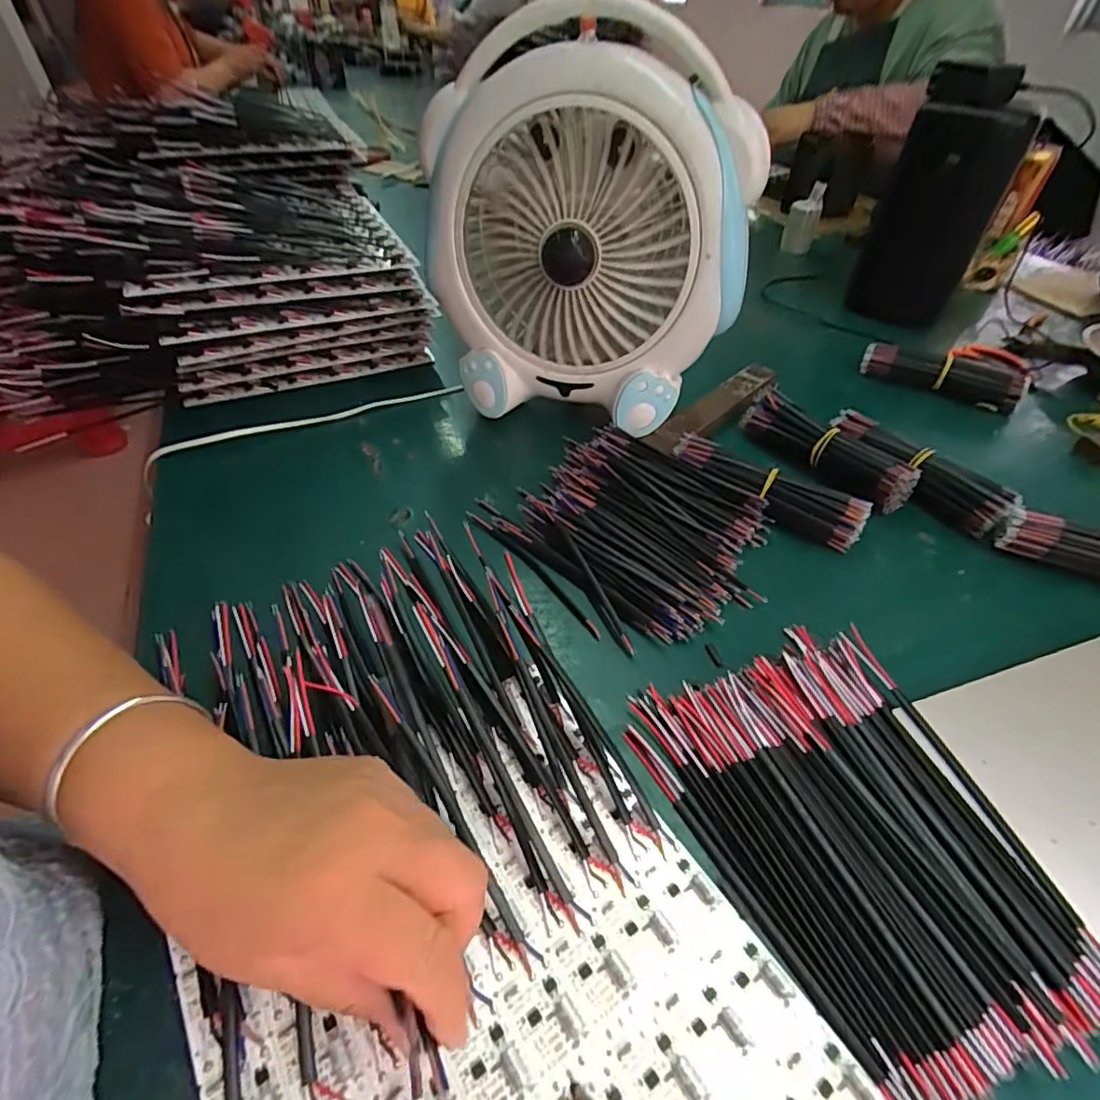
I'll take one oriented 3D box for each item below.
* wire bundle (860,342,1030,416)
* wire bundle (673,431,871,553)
[{"bbox_3d":[0.391,-0.178,0.560,0.141,0.031,0.045,21,49,19],"label":"wire bundle"},{"bbox_3d":[0.164,-0.044,0.429,0.144,0.036,0.032,28,52,25],"label":"wire bundle"}]

